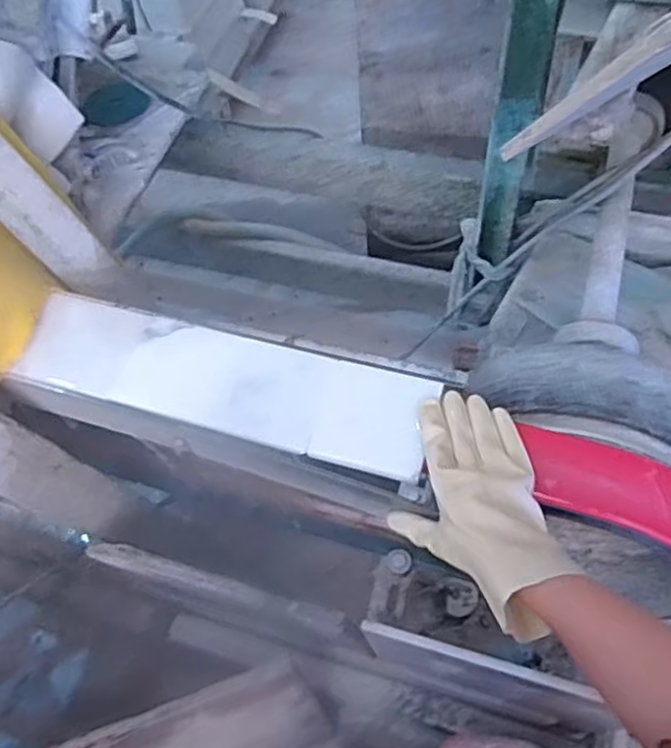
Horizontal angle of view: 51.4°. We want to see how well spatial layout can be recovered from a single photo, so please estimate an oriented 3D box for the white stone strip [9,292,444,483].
[{"bbox_3d":[-0.111,0.005,0.676,0.401,0.020,0.099,14,59,11],"label":"white stone strip"}]

